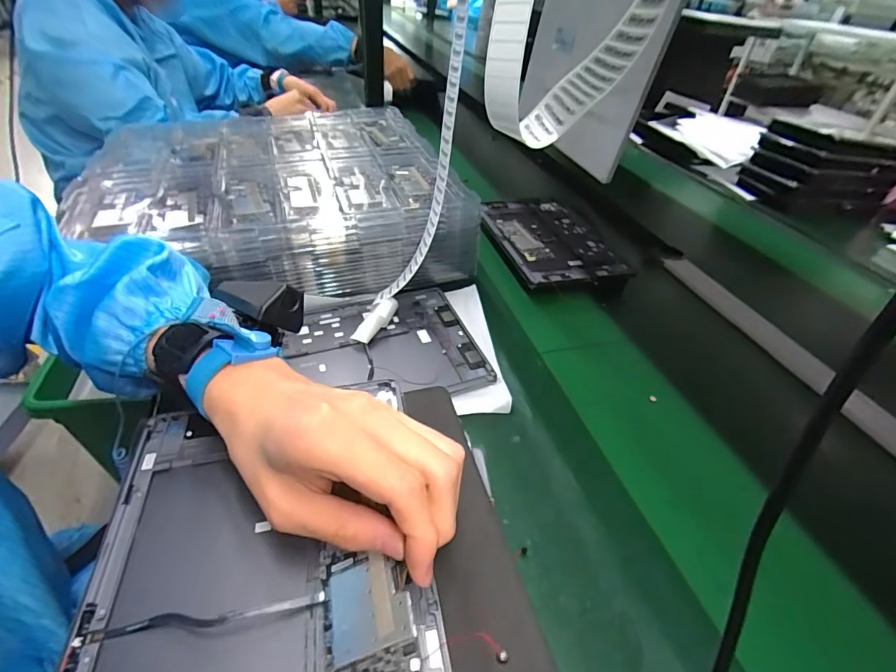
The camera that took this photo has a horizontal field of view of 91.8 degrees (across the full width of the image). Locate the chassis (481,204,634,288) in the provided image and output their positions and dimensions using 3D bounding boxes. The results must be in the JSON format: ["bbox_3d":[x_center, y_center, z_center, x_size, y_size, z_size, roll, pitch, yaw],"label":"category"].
[{"bbox_3d":[0.154,-0.157,0.685,0.166,0.011,0.246,-9,43,-13],"label":"chassis"}]

